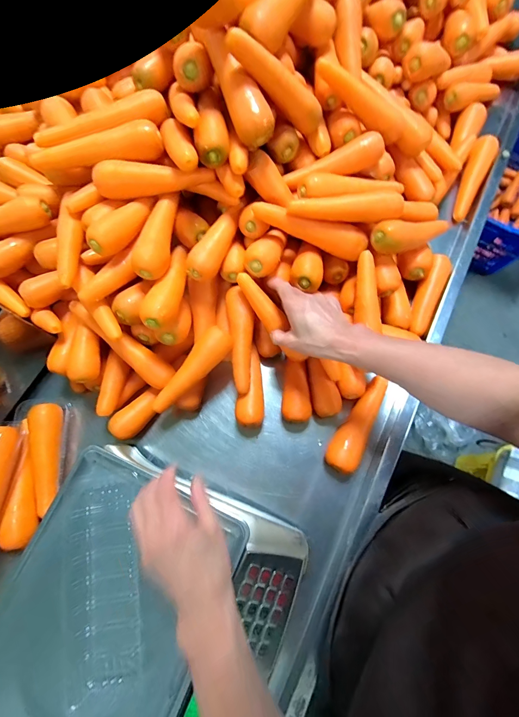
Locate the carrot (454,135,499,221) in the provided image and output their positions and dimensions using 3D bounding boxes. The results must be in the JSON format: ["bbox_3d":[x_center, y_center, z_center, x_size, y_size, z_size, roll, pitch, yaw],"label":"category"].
[{"bbox_3d":[0.412,-0.343,0.609,0.048,0.033,0.164,17,97,7],"label":"carrot"}]

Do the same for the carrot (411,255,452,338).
[{"bbox_3d":[0.291,-0.111,0.536,0.039,0.028,0.148,25,76,9],"label":"carrot"}]

